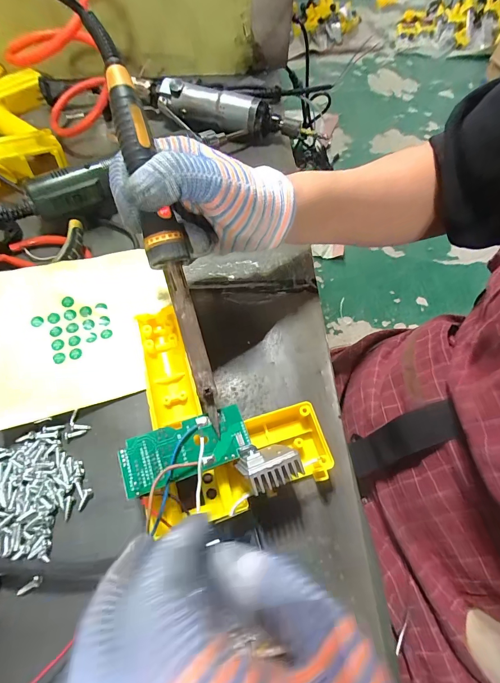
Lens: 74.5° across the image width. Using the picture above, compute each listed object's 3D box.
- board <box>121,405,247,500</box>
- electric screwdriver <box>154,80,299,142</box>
[{"bbox_3d":[-0.039,0.065,0.202,0.076,0.004,0.033,-15,67,-17],"label":"board"},{"bbox_3d":[-0.029,-0.284,0.408,0.185,0.041,0.048,9,61,4],"label":"electric screwdriver"}]

